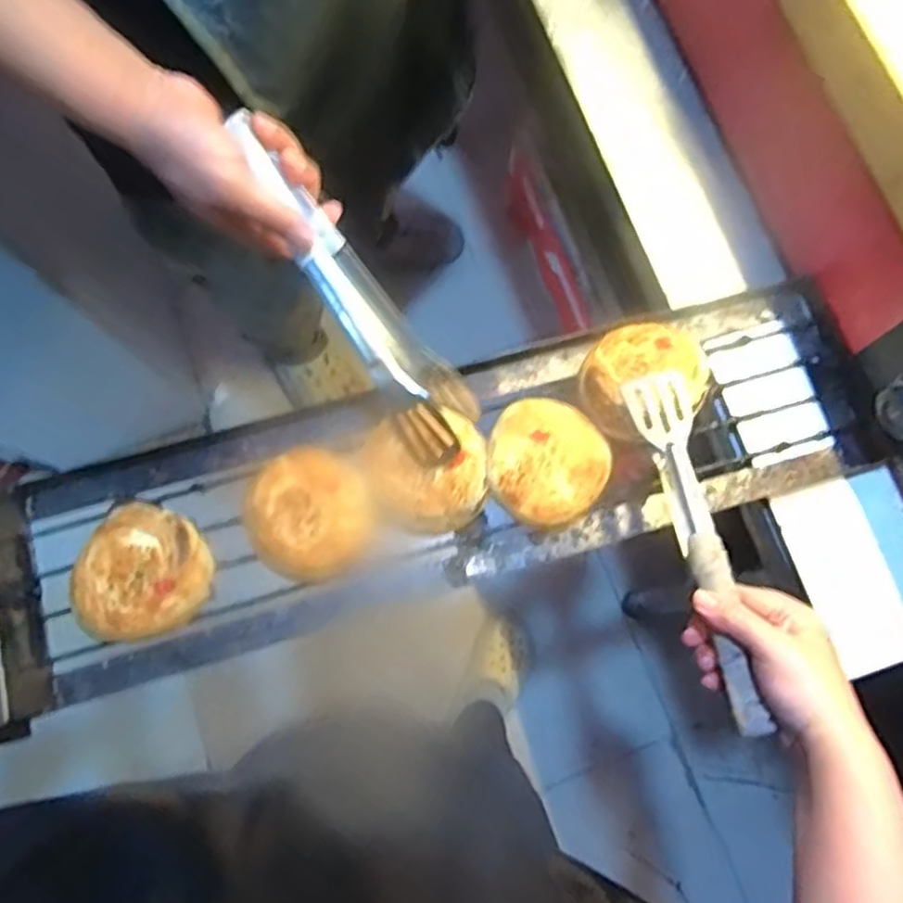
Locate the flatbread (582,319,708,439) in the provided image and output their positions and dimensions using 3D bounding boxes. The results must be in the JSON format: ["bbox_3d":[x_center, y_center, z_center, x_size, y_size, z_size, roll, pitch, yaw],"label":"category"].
[{"bbox_3d":[0.149,-0.060,0.555,0.094,0.027,0.084,-20,77,-6],"label":"flatbread"}]

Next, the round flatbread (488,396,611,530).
[{"bbox_3d":[0.073,0.007,0.554,0.093,0.020,0.096,0,76,-1],"label":"round flatbread"}]

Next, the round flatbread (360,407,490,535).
[{"bbox_3d":[-0.016,0.012,0.537,0.087,0.021,0.093,0,76,-1],"label":"round flatbread"}]

